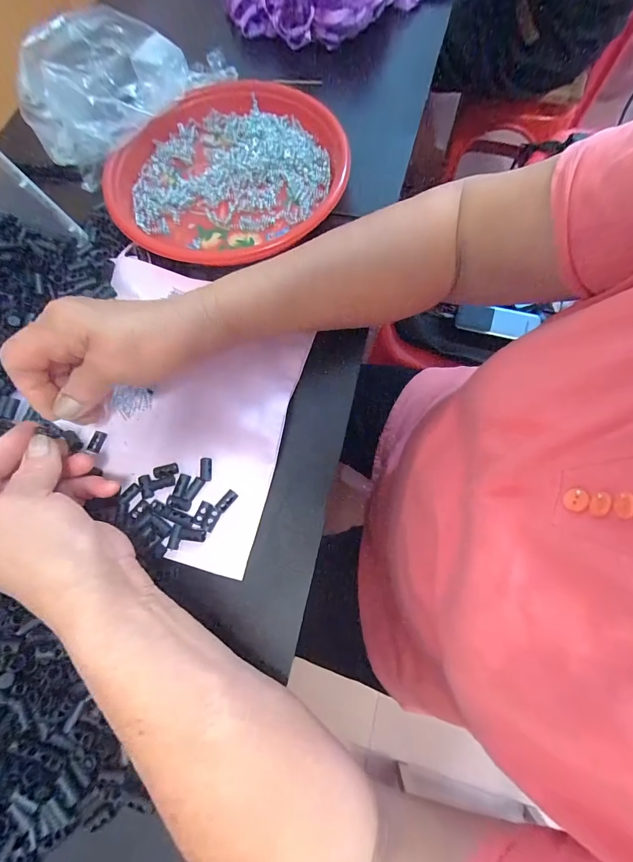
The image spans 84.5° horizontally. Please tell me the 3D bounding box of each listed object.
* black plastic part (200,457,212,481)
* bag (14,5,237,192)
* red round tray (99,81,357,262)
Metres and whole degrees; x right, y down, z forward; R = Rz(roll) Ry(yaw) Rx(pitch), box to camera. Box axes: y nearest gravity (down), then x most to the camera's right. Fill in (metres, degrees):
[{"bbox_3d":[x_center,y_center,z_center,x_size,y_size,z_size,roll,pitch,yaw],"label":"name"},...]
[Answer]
[{"bbox_3d":[-0.089,0.031,0.283,0.009,0.008,0.020,-5,75,0],"label":"black plastic part"},{"bbox_3d":[-0.210,-0.368,0.359,0.112,0.076,0.200,41,80,11],"label":"bag"},{"bbox_3d":[-0.091,-0.267,0.352,0.232,0.023,0.230,0,75,2],"label":"red round tray"}]

